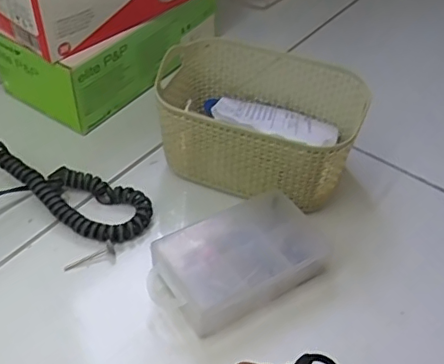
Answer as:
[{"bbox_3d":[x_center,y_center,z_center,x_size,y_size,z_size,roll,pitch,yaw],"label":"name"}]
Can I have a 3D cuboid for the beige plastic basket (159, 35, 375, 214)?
[{"bbox_3d":[0.030,-0.053,0.492,0.162,0.078,0.118,16,45,11],"label":"beige plastic basket"}]

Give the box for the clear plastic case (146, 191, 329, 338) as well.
[{"bbox_3d":[0.013,0.056,0.417,0.134,0.032,0.074,-25,51,-27],"label":"clear plastic case"}]

